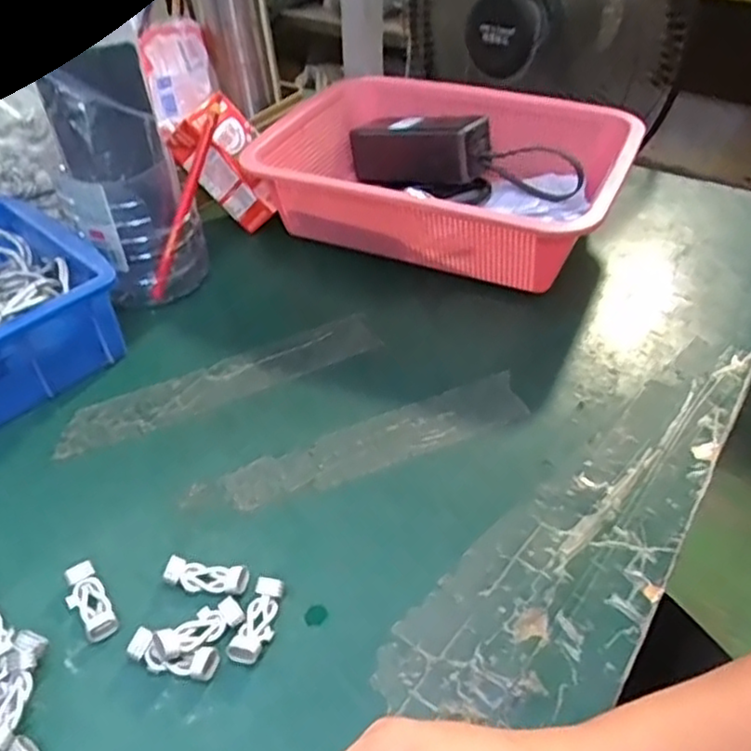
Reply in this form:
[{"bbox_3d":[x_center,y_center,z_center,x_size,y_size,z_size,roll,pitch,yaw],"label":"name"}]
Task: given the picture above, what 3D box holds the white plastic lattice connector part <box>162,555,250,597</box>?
[{"bbox_3d":[-0.090,0.106,0.365,0.043,0.008,0.017,5,42,9],"label":"white plastic lattice connector part"}]

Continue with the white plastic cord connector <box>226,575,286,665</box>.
[{"bbox_3d":[-0.059,0.123,0.346,0.017,0.007,0.045,10,43,15],"label":"white plastic cord connector"}]

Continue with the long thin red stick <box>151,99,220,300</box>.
[{"bbox_3d":[-0.149,-0.136,0.538,0.014,0.158,0.009,23,7,26],"label":"long thin red stick"}]

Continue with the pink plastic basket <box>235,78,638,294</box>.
[{"bbox_3d":[0.063,-0.173,0.607,0.291,0.095,0.209,18,46,22],"label":"pink plastic basket"}]

